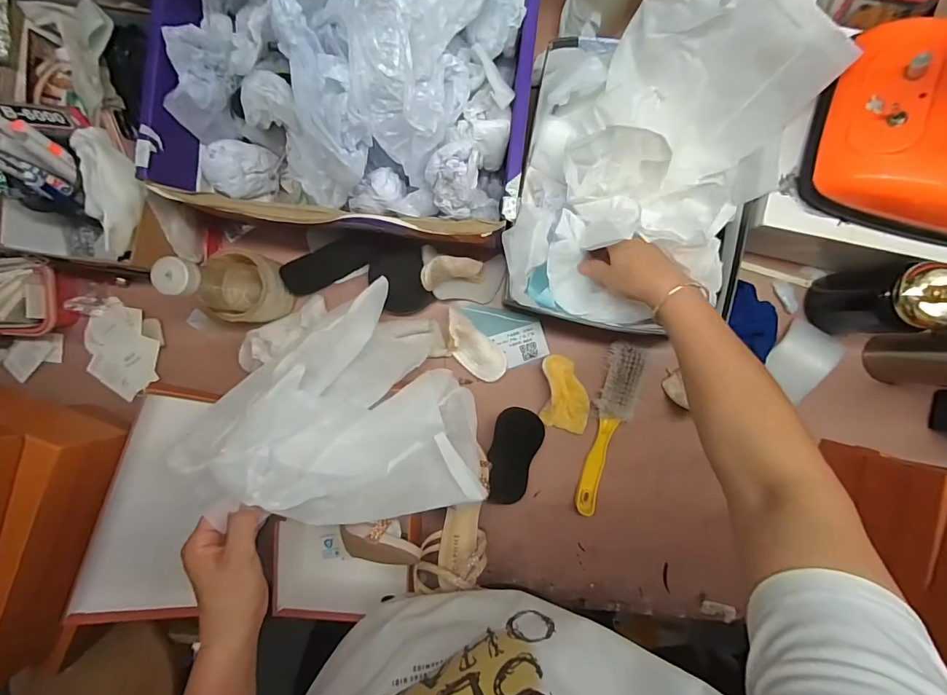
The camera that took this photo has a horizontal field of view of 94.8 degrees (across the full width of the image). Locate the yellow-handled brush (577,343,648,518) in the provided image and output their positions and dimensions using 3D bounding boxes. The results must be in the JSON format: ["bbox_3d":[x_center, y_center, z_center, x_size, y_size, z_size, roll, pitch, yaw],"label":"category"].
[{"bbox_3d":[0.181,0.107,0.575,0.041,0.033,0.228,12,92,2],"label":"yellow-handled brush"}]

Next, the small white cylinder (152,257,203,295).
[{"bbox_3d":[-0.296,-0.071,0.434,0.037,0.021,0.036,2,92,2],"label":"small white cylinder"}]

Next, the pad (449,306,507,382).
[{"bbox_3d":[-0.001,-0.001,0.578,0.053,0.025,0.107,-37,105,3],"label":"pad"}]

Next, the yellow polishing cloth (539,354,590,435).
[{"bbox_3d":[0.123,0.064,0.575,0.062,0.021,0.099,3,92,2],"label":"yellow polishing cloth"}]

